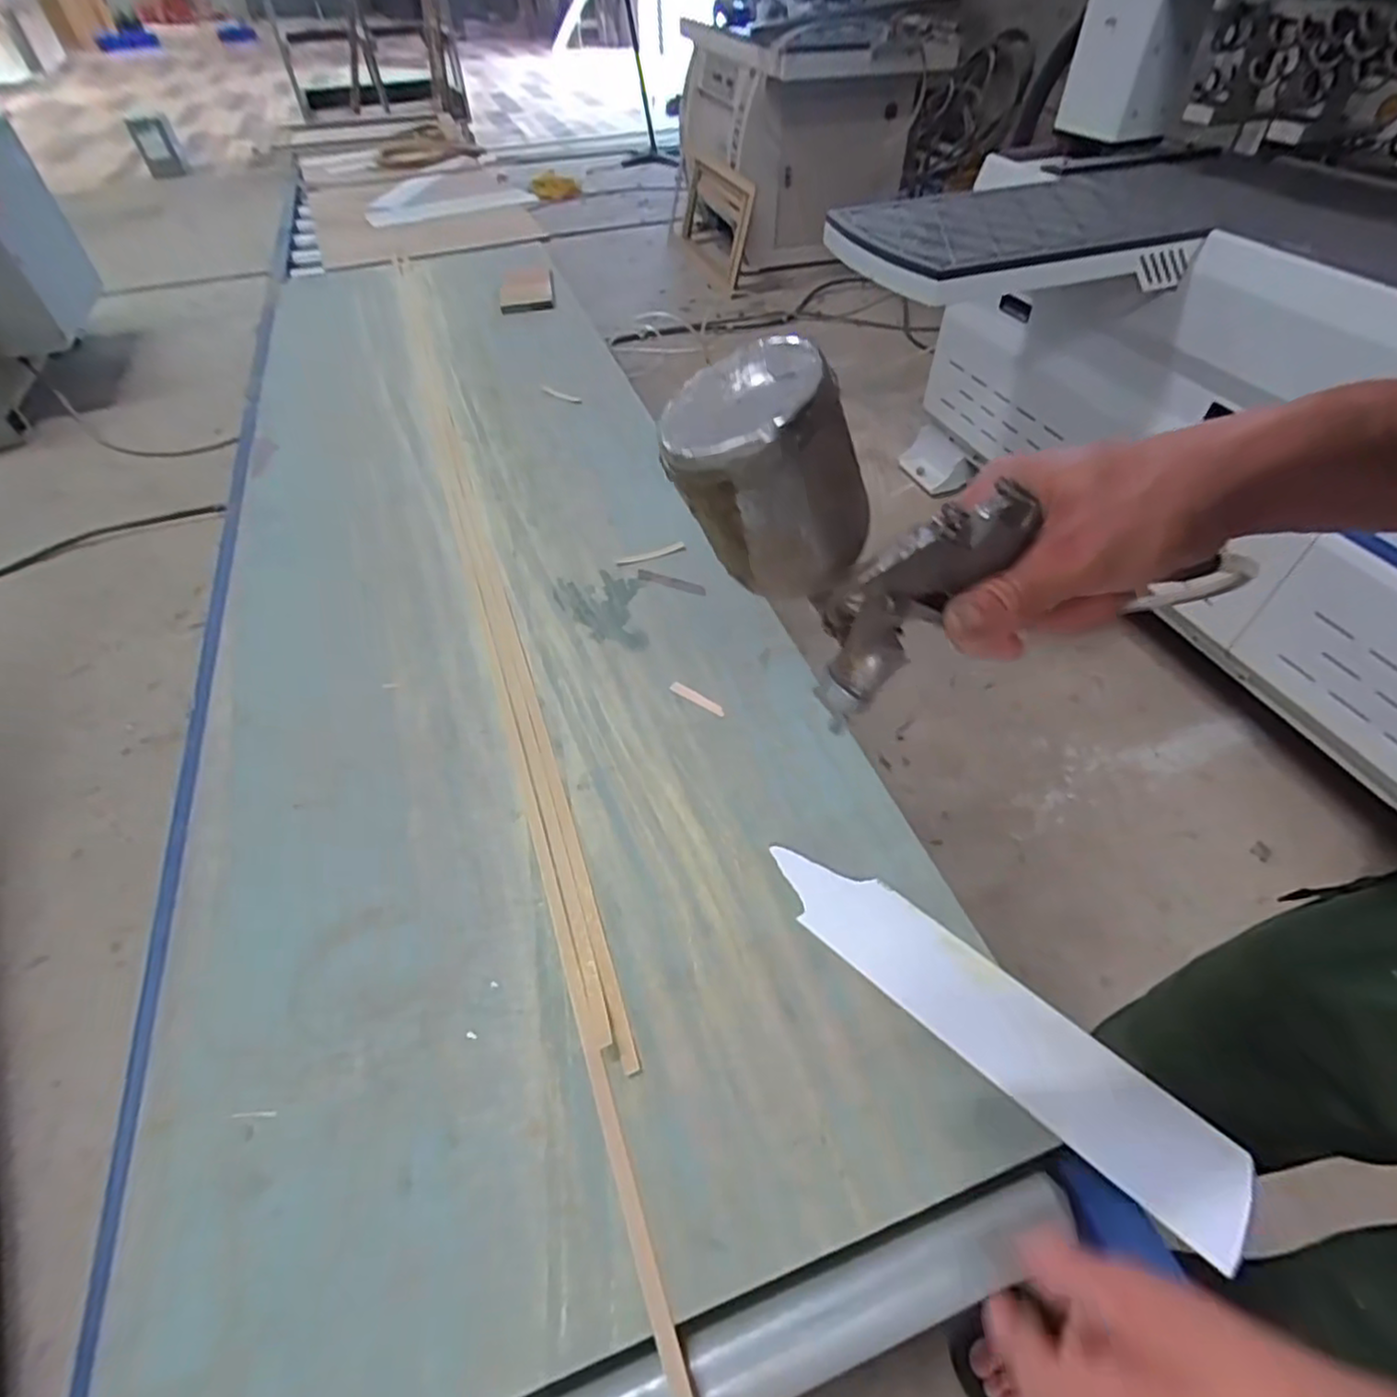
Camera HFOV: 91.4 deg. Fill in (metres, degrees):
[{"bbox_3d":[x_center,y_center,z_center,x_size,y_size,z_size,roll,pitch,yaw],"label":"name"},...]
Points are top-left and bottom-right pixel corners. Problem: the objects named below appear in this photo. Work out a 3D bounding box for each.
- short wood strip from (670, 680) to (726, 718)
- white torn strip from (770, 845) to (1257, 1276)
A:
[{"bbox_3d":[-0.001,0.000,0.775,0.076,0.009,0.012,31,56,25],"label":"short wood strip"},{"bbox_3d":[0.222,0.246,0.543,0.382,0.004,0.079,35,60,29],"label":"white torn strip"}]

